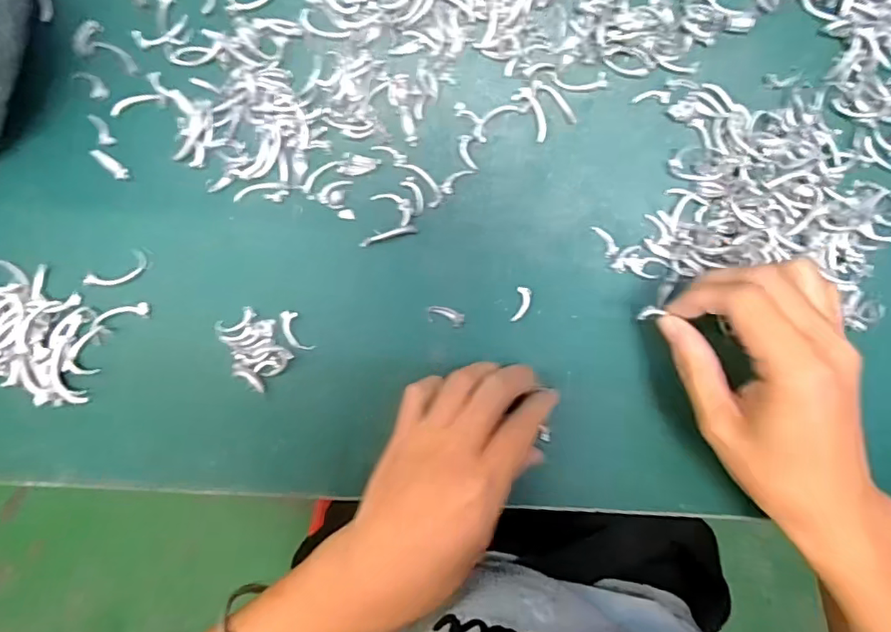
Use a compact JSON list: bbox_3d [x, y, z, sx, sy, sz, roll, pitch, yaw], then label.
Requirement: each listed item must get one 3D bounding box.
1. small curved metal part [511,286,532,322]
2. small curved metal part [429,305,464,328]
[{"bbox_3d":[0.042,-0.006,0.306,0.008,0.004,0.019,12,87,-1],"label":"small curved metal part"},{"bbox_3d":[0.000,0.000,0.304,0.020,0.004,0.009,11,87,-1],"label":"small curved metal part"}]

